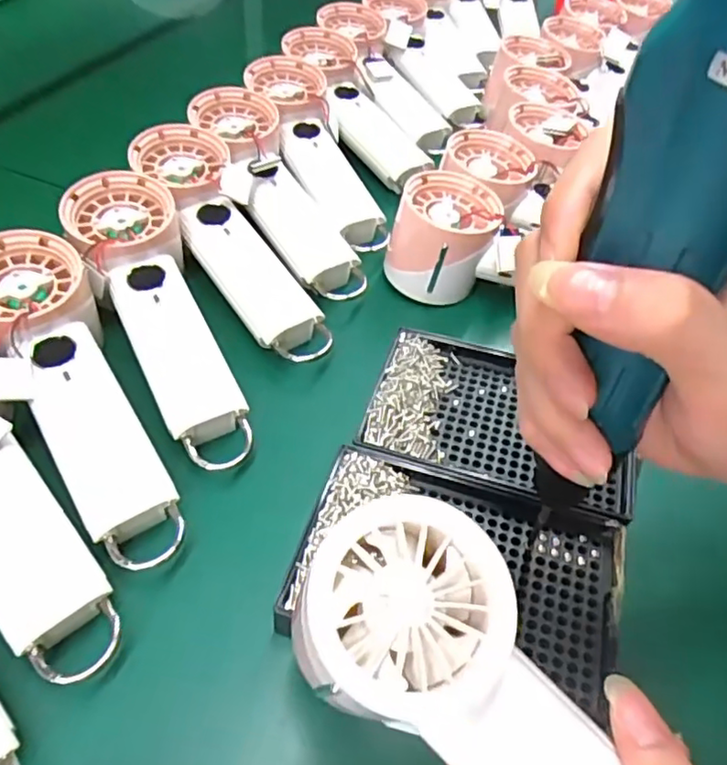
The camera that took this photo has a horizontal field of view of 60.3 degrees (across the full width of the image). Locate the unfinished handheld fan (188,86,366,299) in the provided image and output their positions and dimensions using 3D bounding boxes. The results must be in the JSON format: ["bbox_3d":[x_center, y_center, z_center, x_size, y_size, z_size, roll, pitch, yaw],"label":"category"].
[{"bbox_3d":[-0.061,-0.131,0.417,0.064,0.035,0.186,-22,69,-21],"label":"unfinished handheld fan"}]

